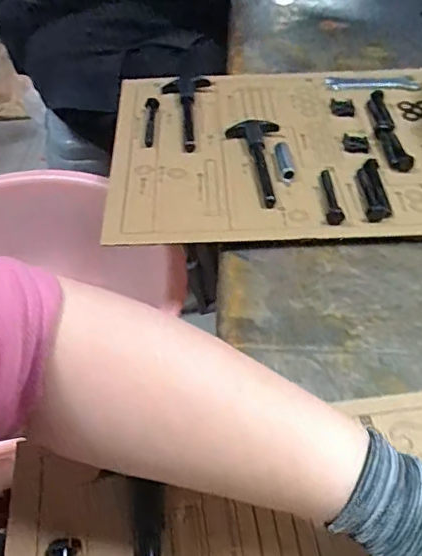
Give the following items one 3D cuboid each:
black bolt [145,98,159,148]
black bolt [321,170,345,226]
[{"bbox_3d":[-0.065,-0.171,0.620,0.016,0.015,0.087,-3,46,-2],"label":"black bolt"},{"bbox_3d":[0.110,-0.077,0.520,0.014,0.010,0.078,0,46,0],"label":"black bolt"}]

